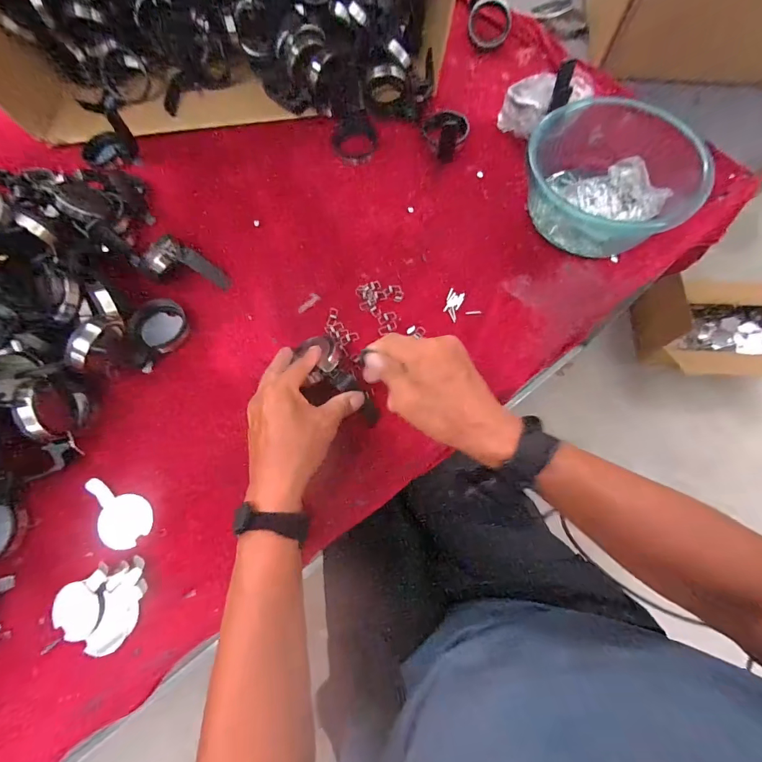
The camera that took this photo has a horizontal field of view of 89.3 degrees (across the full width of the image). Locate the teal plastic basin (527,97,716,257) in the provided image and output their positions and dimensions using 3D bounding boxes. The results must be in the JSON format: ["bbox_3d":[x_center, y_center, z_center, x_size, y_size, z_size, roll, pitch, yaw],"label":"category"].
[{"bbox_3d":[0.287,-0.252,0.497,0.198,0.099,0.165,32,75,12],"label":"teal plastic basin"}]

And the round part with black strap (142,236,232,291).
[{"bbox_3d":[-0.250,-0.151,0.504,0.103,0.039,0.033,15,70,-21],"label":"round part with black strap"}]

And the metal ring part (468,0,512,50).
[{"bbox_3d":[0.178,-0.585,0.629,0.068,0.066,0.016,4,30,14],"label":"metal ring part"}]

